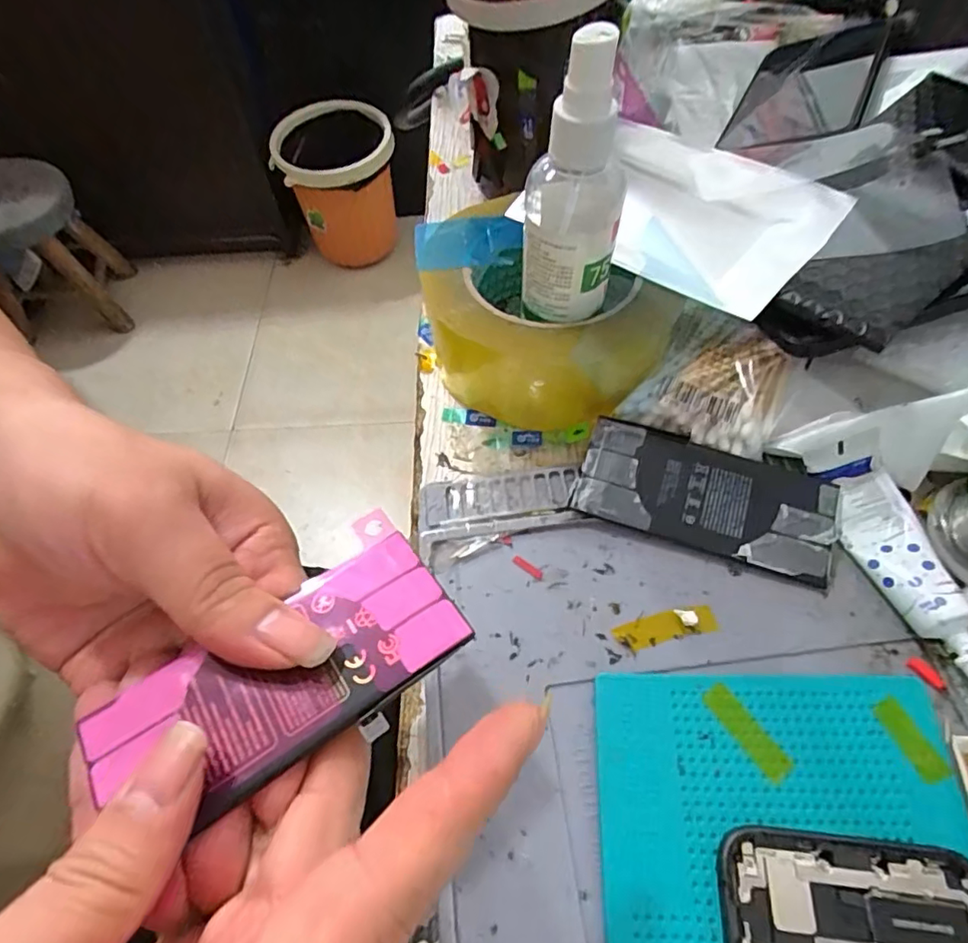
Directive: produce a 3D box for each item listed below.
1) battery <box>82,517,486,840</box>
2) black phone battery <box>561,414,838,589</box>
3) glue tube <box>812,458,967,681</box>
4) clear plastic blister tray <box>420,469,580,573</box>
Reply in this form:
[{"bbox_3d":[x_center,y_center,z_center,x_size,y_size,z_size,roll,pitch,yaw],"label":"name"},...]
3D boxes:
[{"bbox_3d":[-0.057,0.055,0.160,0.099,0.007,0.051,-33,62,-17],"label":"battery"},{"bbox_3d":[0.089,0.010,0.229,0.099,0.004,0.044,18,72,9],"label":"black phone battery"},{"bbox_3d":[0.159,0.039,0.207,0.026,0.016,0.097,-9,58,-3],"label":"glue tube"},{"bbox_3d":[0.006,0.015,0.239,0.068,0.009,0.040,-11,58,-5],"label":"clear plastic blister tray"}]

